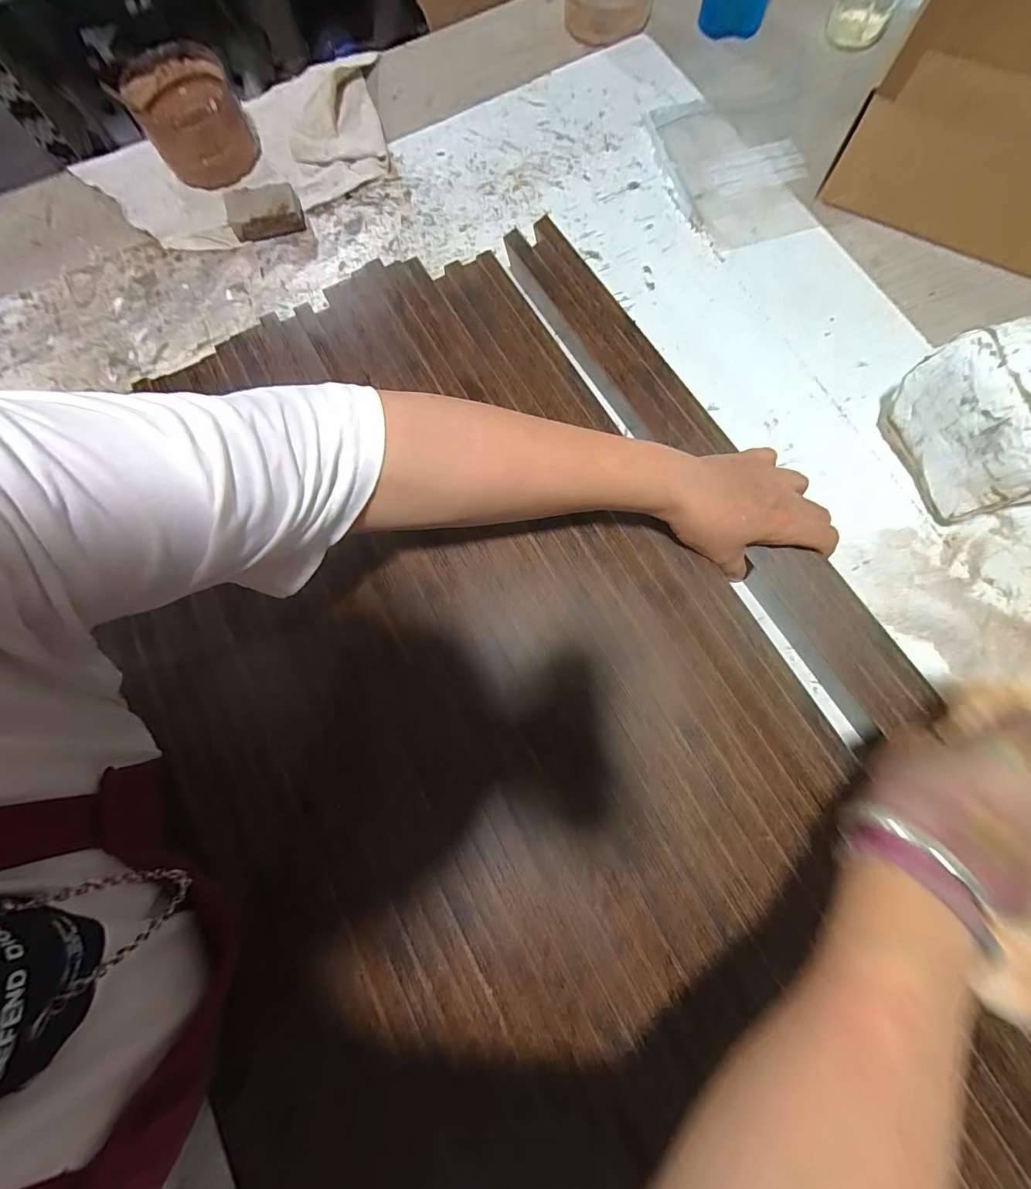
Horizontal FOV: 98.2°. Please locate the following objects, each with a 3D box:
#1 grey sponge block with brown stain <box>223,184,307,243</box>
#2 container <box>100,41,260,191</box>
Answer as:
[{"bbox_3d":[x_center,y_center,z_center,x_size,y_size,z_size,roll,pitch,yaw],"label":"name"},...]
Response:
[{"bbox_3d":[-0.264,-0.403,0.471,0.073,0.029,0.041,-10,76,1],"label":"grey sponge block with brown stain"},{"bbox_3d":[-0.356,-0.525,0.487,0.114,0.060,0.120,-37,77,-6],"label":"container"}]

